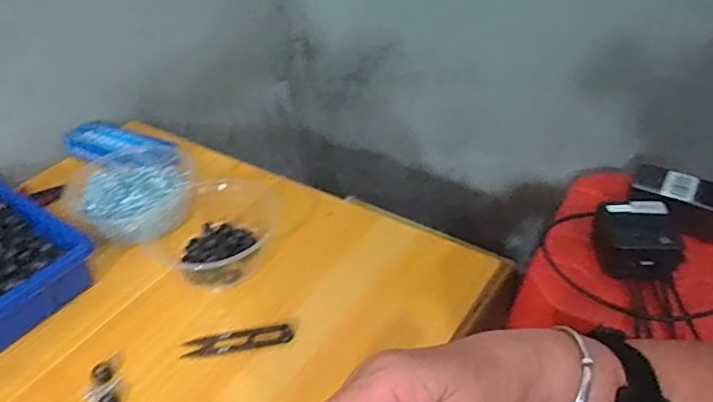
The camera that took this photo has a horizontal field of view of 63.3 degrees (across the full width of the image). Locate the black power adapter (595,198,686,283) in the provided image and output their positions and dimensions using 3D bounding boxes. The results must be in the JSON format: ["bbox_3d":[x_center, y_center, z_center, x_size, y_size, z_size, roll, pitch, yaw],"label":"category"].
[{"bbox_3d":[0.311,0.041,0.648,0.096,0.049,0.092,5,40,11],"label":"black power adapter"}]

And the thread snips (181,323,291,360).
[{"bbox_3d":[-0.110,0.129,0.536,0.099,0.006,0.023,-7,39,-4],"label":"thread snips"}]

